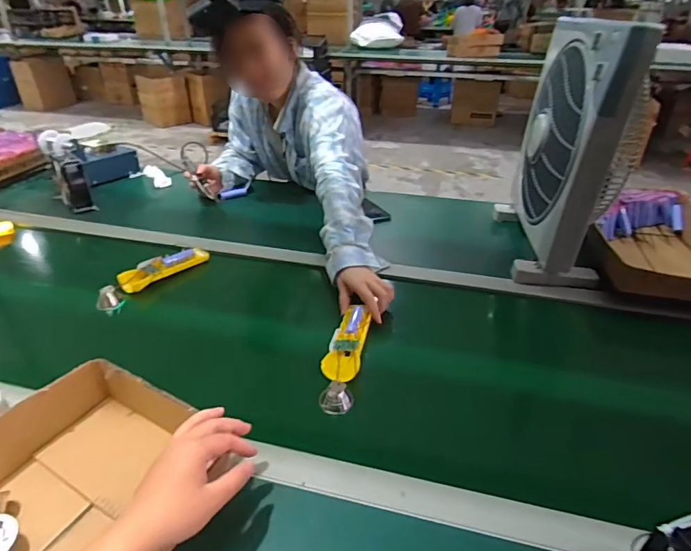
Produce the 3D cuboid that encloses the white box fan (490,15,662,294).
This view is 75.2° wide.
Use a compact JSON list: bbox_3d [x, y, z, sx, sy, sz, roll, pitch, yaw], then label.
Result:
[{"bbox_3d":[0.419,-0.234,0.850,0.142,0.408,0.332,6,33,6],"label":"white box fan"}]

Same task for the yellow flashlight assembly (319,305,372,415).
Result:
[{"bbox_3d":[0.001,0.116,0.664,0.051,0.042,0.186,6,33,8],"label":"yellow flashlight assembly"}]

